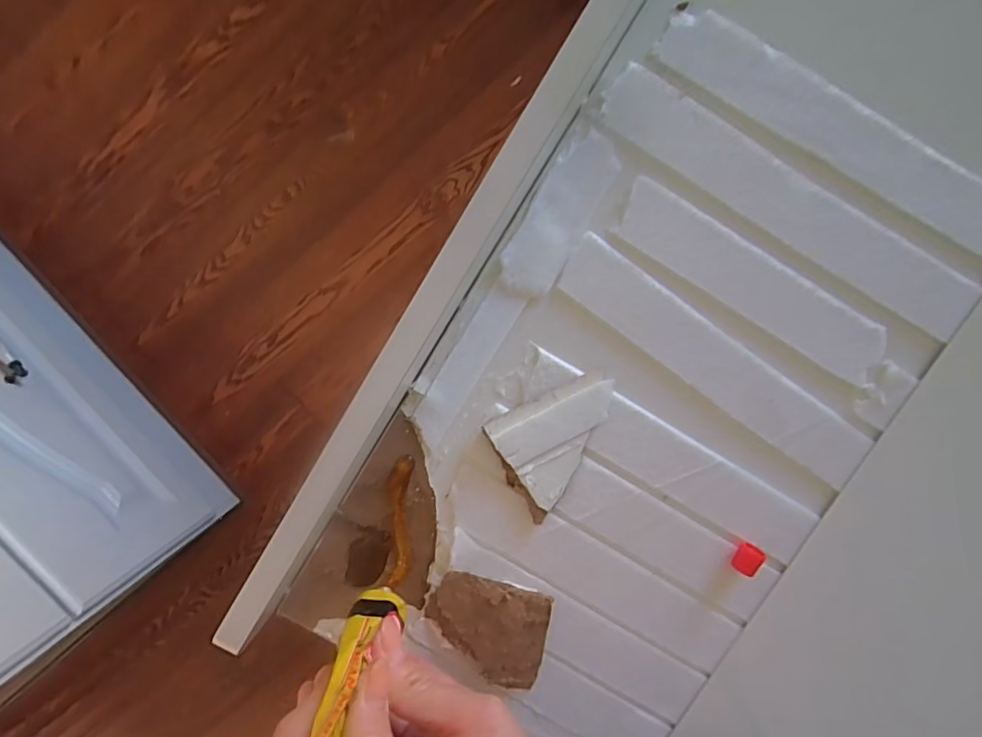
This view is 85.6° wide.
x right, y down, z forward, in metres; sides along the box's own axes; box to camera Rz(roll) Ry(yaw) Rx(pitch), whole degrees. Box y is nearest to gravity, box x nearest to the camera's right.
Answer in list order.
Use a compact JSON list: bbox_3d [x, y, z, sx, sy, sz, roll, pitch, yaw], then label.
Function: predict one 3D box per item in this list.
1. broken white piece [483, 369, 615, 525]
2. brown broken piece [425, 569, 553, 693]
[{"bbox_3d":[0.035,0.036,0.247,0.060,0.009,0.051,-24,96,4],"label":"broken white piece"},{"bbox_3d":[-0.001,0.127,0.255,0.058,0.006,0.049,16,97,0],"label":"brown broken piece"}]

